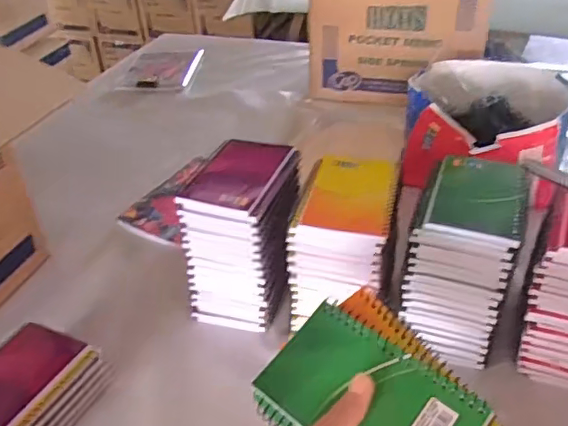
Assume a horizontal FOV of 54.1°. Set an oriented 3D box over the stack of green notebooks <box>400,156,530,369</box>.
[{"bbox_3d":[0.189,0.047,0.583,0.100,0.152,0.138,18,41,26],"label":"stack of green notebooks"}]

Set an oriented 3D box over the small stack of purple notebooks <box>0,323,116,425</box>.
[{"bbox_3d":[-0.250,0.178,0.536,0.095,0.059,0.146,15,40,24],"label":"small stack of purple notebooks"}]

